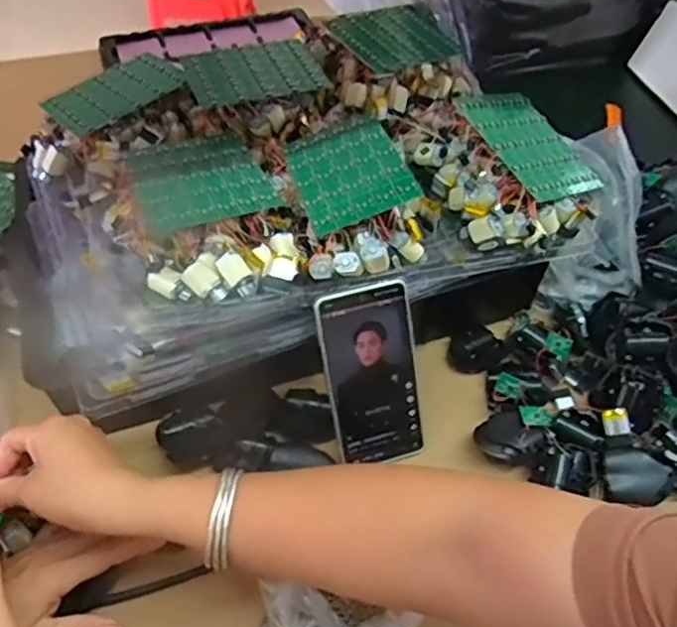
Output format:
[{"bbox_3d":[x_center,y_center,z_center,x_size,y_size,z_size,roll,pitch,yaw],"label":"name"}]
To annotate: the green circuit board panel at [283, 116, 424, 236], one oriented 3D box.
[{"bbox_3d":[0.008,-0.122,0.537,0.089,0.007,0.124,-22,49,1],"label":"green circuit board panel"}]

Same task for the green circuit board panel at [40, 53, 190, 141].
[{"bbox_3d":[-0.221,-0.221,0.630,0.124,0.010,0.089,-37,54,-19],"label":"green circuit board panel"}]

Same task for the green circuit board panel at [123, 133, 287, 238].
[{"bbox_3d":[-0.118,-0.115,0.535,0.106,0.008,0.123,-16,48,-21],"label":"green circuit board panel"}]

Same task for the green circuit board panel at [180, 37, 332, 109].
[{"bbox_3d":[-0.086,-0.244,0.634,0.128,0.011,0.104,-14,50,-14],"label":"green circuit board panel"}]

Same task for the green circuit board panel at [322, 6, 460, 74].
[{"bbox_3d":[0.066,-0.304,0.694,0.141,0.010,0.104,-23,60,-29],"label":"green circuit board panel"}]

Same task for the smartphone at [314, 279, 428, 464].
[{"bbox_3d":[0.032,0.055,0.535,0.081,0.161,0.011,-15,21,-12],"label":"smartphone"}]

